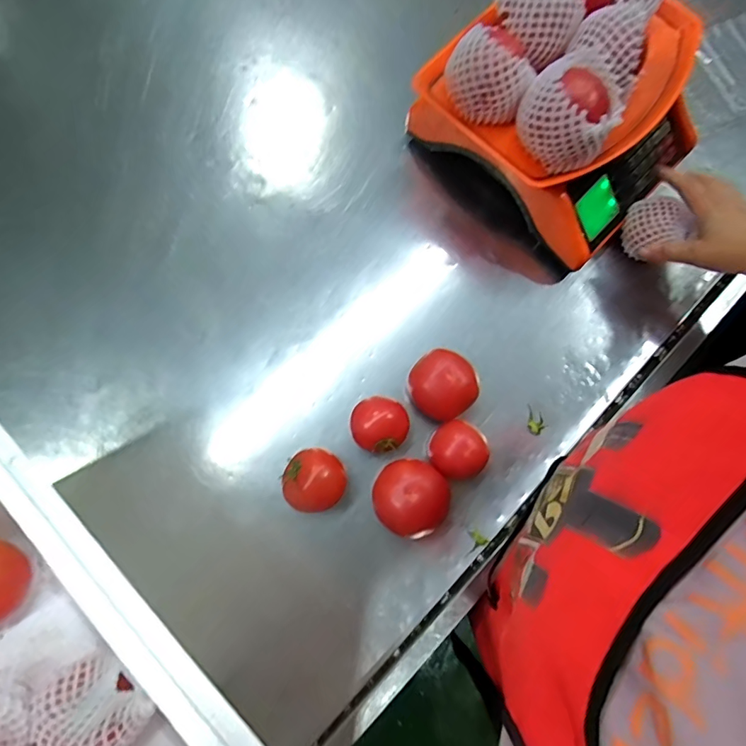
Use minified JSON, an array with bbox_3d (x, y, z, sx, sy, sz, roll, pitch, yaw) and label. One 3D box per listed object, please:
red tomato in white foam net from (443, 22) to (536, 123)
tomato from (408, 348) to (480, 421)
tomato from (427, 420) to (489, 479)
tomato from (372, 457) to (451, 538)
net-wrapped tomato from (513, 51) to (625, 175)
[{"bbox_3d":[0.117,-0.297,0.450,0.067,0.063,0.072,0,79,0],"label":"red tomato in white foam net"},{"bbox_3d":[0.079,0.015,0.519,0.074,0.059,0.069,0,79,0],"label":"tomato"},{"bbox_3d":[0.094,0.088,0.512,0.059,0.056,0.059,0,79,0],"label":"tomato"},{"bbox_3d":[0.041,0.134,0.494,0.076,0.065,0.078,0,79,0],"label":"tomato"},{"bbox_3d":[0.196,-0.264,0.447,0.093,0.062,0.093,25,80,5],"label":"net-wrapped tomato"}]

